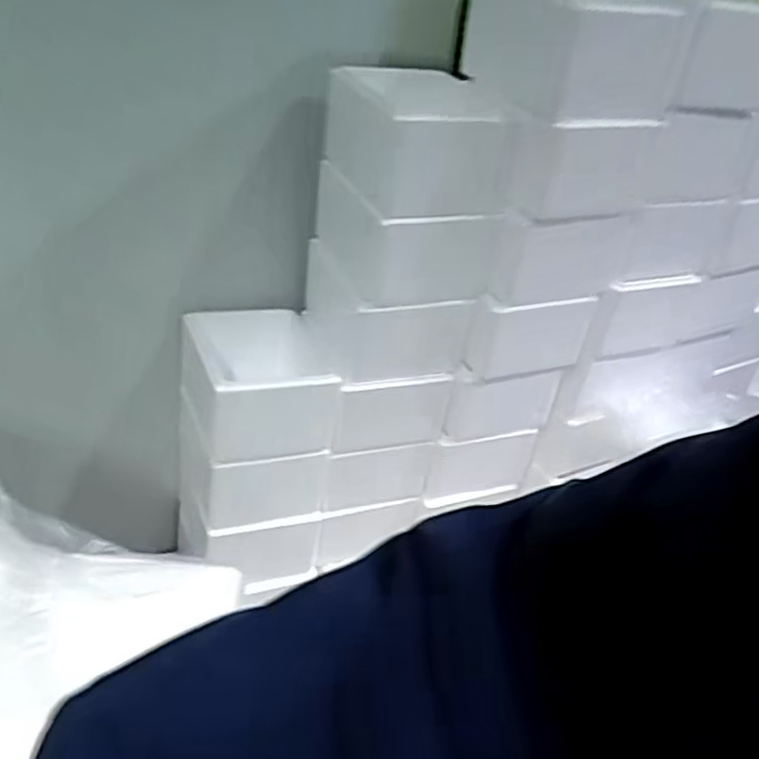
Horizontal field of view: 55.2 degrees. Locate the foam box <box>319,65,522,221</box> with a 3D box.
[{"bbox_3d":[0.050,-0.292,0.895,0.173,0.140,0.206,-9,35,-24],"label":"foam box"}]

